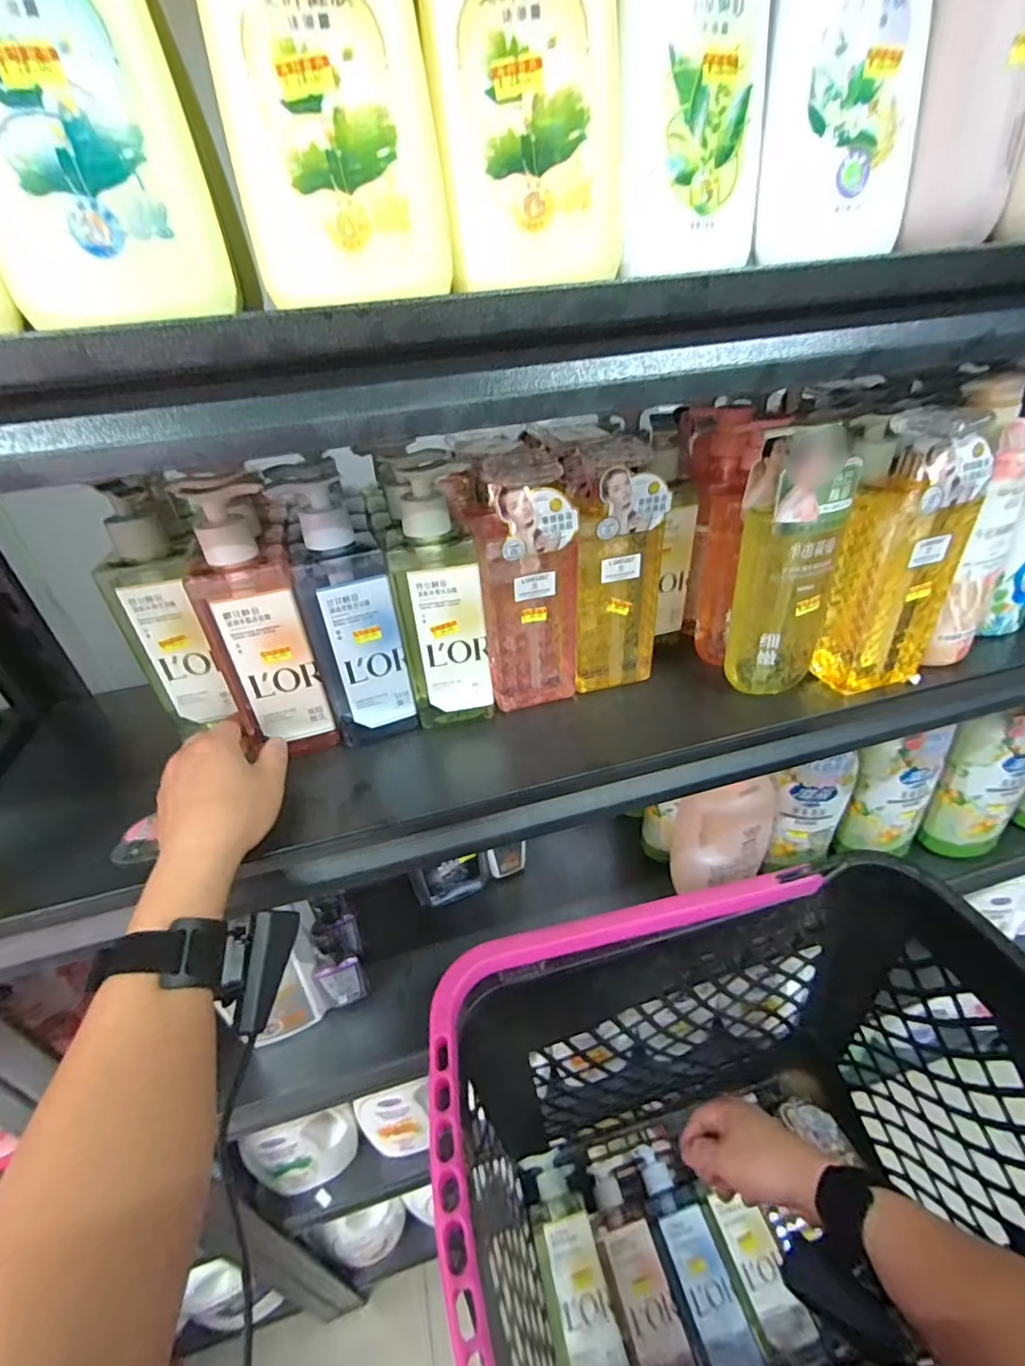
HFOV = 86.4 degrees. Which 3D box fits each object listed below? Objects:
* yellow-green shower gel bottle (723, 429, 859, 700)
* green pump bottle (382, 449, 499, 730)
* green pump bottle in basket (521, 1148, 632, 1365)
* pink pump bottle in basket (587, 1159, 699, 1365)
[{"bbox_3d":[0.216,-0.087,0.434,0.074,0.206,0.050,11,37,22],"label":"yellow-green shower gel bottle"},{"bbox_3d":[-0.059,-0.064,0.446,0.068,0.218,0.046,-9,34,-7],"label":"green pump bottle"},{"bbox_3d":[0.073,0.688,0.628,0.073,0.069,0.230,-11,35,-10],"label":"green pump bottle in basket"},{"bbox_3d":[0.146,0.705,0.651,0.069,0.041,0.219,-12,35,-11],"label":"pink pump bottle in basket"}]

